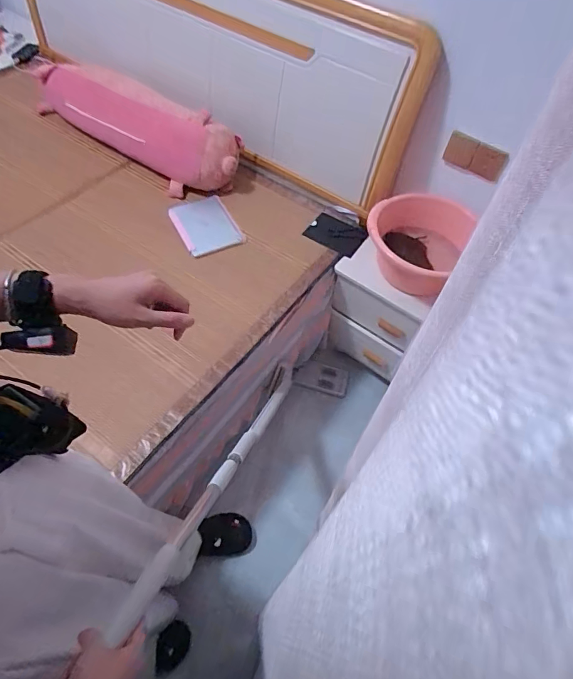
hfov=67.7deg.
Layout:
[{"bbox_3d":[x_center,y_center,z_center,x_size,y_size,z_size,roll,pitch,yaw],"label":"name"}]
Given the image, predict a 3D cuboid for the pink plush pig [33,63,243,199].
[{"bbox_3d":[-0.566,-0.821,1.617,0.934,0.196,0.258,35,69,19],"label":"pink plush pig"}]

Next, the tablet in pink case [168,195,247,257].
[{"bbox_3d":[-0.267,-0.382,1.427,0.185,0.029,0.243,-22,59,-15],"label":"tablet in pink case"}]

